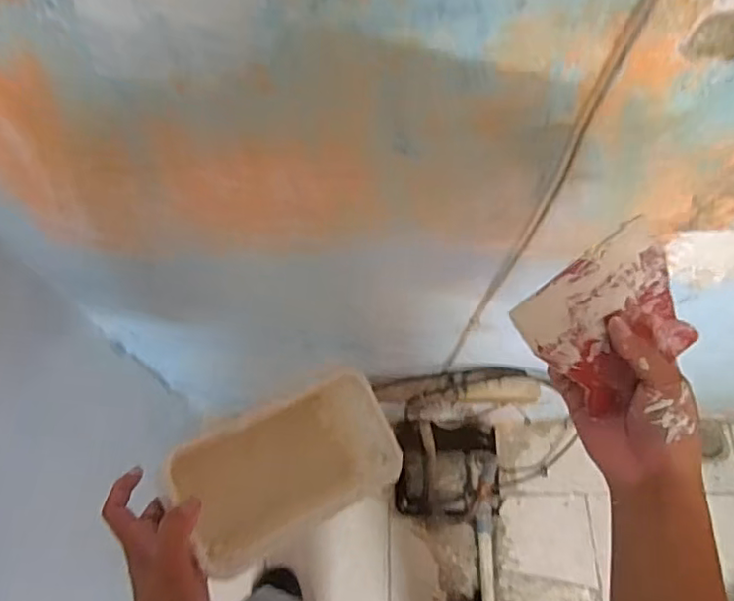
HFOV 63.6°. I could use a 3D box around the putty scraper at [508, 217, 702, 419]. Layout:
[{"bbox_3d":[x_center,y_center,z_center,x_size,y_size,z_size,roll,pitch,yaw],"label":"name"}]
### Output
[{"bbox_3d":[0.181,0.015,0.435,0.120,0.007,0.105,-37,101,-6],"label":"putty scraper"}]

